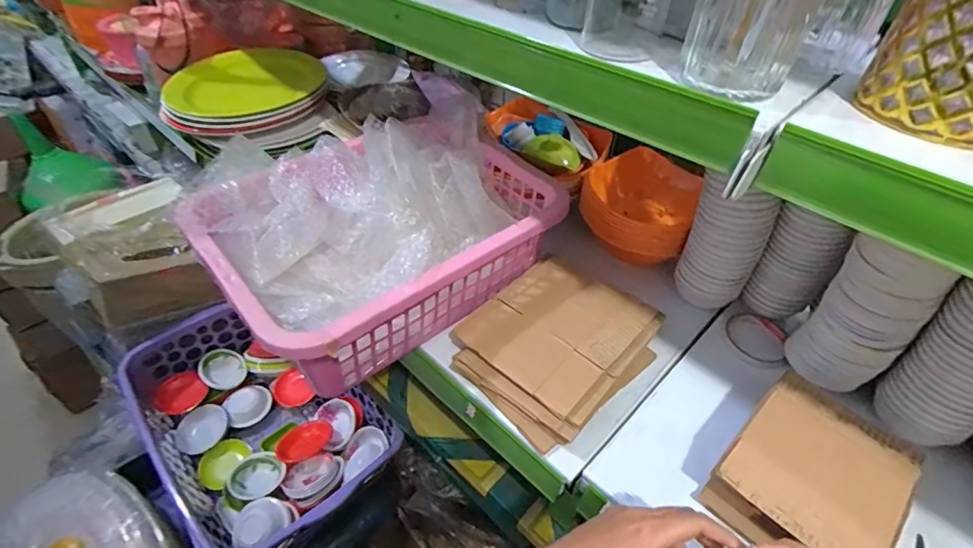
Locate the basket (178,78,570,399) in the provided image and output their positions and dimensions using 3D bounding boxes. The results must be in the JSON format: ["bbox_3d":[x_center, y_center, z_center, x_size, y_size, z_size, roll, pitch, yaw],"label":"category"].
[{"bbox_3d":[-0.124,-0.065,0.636,0.419,0.157,0.306,-31,53,-30],"label":"basket"}]

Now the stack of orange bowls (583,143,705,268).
[{"bbox_3d":[0.233,-0.105,0.749,0.154,0.114,0.130,29,50,24],"label":"stack of orange bowls"}]

